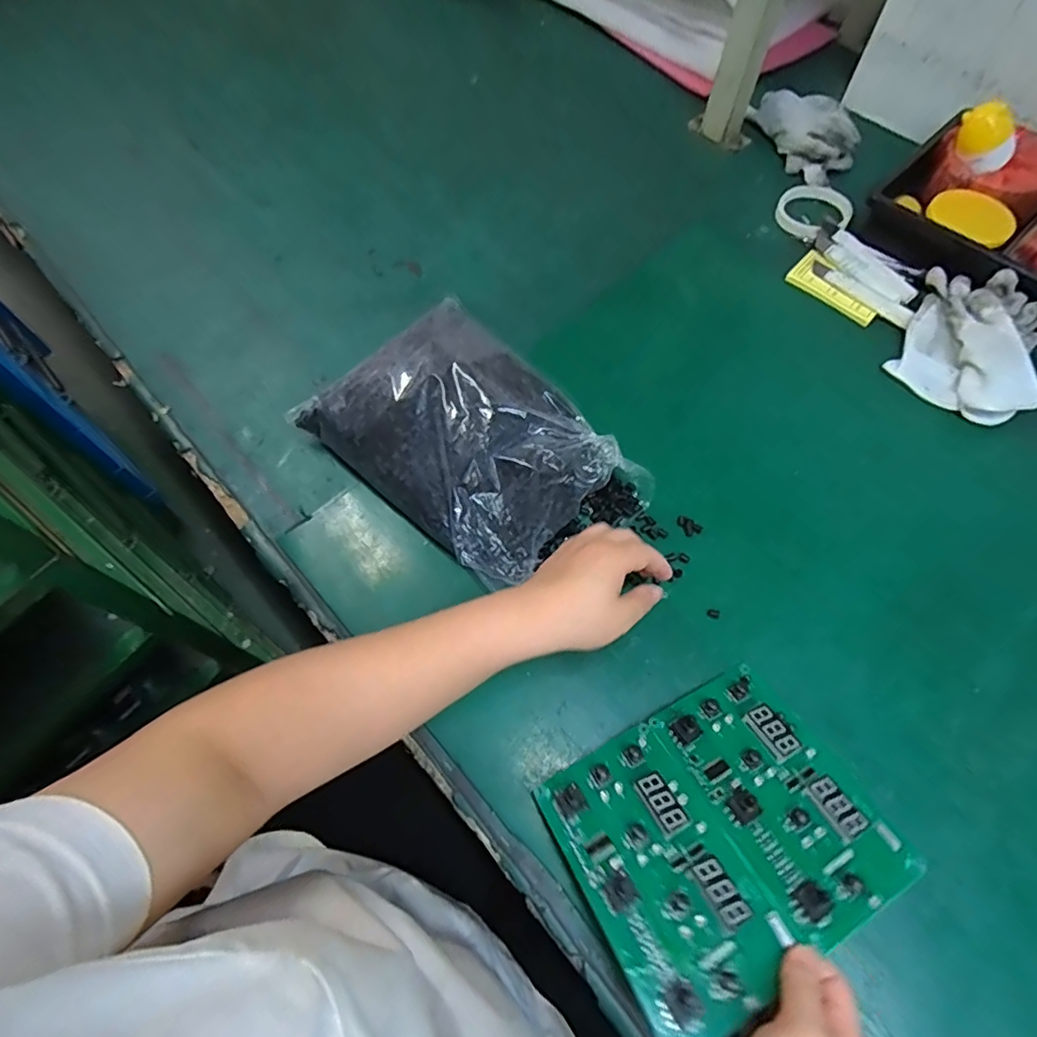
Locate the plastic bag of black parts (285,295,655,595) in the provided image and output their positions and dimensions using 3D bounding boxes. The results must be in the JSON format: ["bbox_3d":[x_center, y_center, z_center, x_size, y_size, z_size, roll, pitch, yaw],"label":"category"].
[{"bbox_3d":[-0.042,-0.072,0.509,0.281,0.085,0.180,41,71,18],"label":"plastic bag of black parts"}]

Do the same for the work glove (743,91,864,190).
[{"bbox_3d":[0.396,-0.522,0.752,0.103,0.044,0.144,-13,64,-6],"label":"work glove"}]

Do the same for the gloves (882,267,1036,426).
[{"bbox_3d":[0.481,-0.183,0.586,0.140,0.043,0.168,33,68,15],"label":"gloves"}]

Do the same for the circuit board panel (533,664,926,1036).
[{"bbox_3d":[0.136,0.208,0.379,0.200,0.017,0.165,-24,52,-17],"label":"circuit board panel"}]

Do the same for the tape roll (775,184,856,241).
[{"bbox_3d":[0.369,-0.384,0.703,0.089,0.014,0.098,31,68,15],"label":"tape roll"}]

